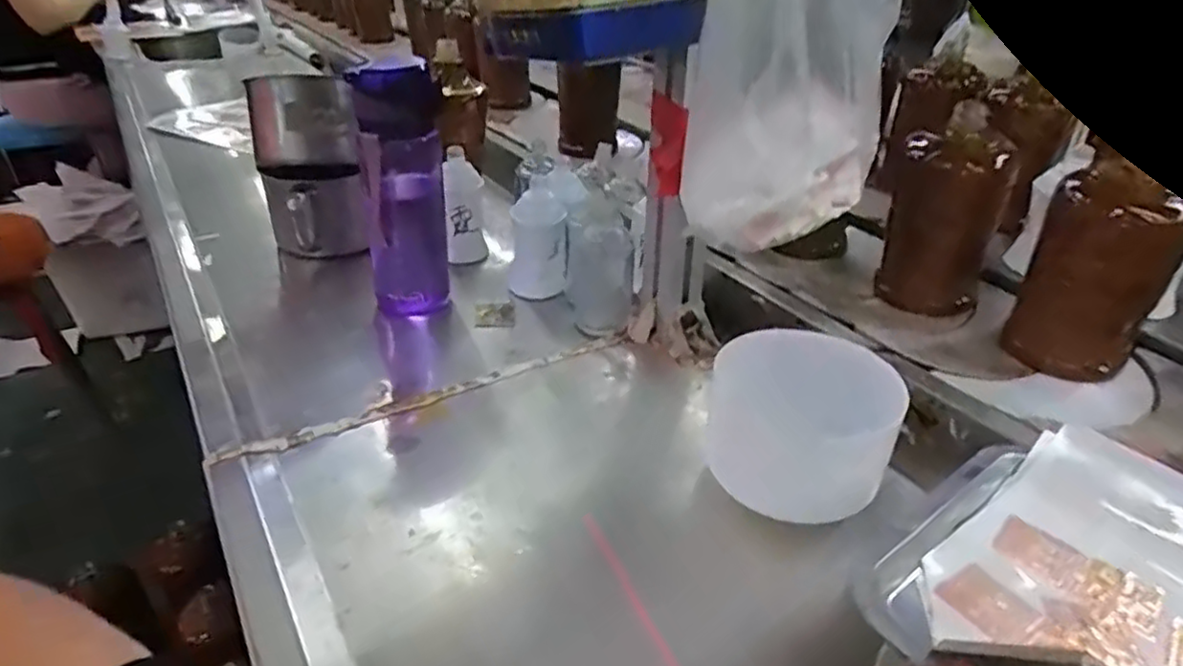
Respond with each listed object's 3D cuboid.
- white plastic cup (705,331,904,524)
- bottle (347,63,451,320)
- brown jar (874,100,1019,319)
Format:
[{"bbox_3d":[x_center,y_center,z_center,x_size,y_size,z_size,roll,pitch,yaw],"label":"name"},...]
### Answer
[{"bbox_3d":[0.139,0.059,0.466,0.121,0.082,0.105,12,35,13],"label":"white plastic cup"},{"bbox_3d":[-0.169,-0.127,0.627,0.073,0.222,0.085,-5,35,-12],"label":"bottle"},{"bbox_3d":[0.314,-0.103,0.610,0.084,0.168,0.067,15,36,17],"label":"brown jar"}]

